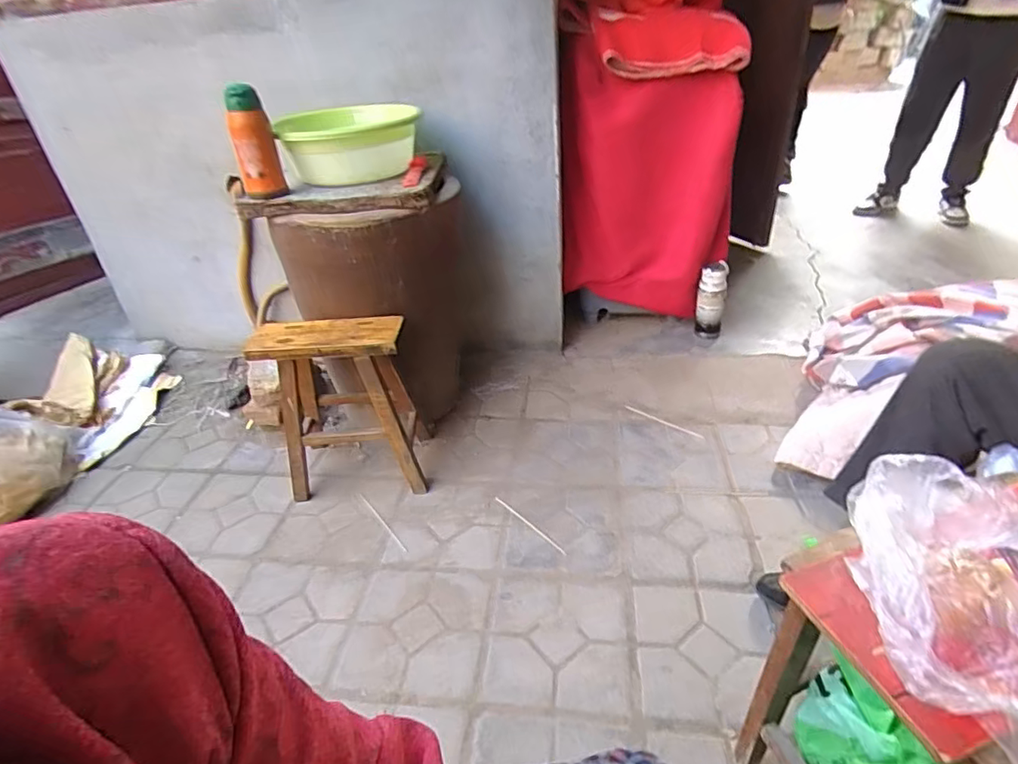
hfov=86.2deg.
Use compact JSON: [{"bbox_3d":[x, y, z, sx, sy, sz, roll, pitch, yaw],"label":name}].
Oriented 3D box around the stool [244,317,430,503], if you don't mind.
[{"bbox_3d":[-0.368,0.054,1.243,0.298,0.390,0.189,-5,33,1],"label":"stool"}]

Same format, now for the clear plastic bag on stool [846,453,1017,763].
[{"bbox_3d":[0.378,0.170,0.446,0.169,0.098,0.229,15,38,29],"label":"clear plastic bag on stool"}]

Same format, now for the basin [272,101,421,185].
[{"bbox_3d":[-0.352,-0.546,1.243,0.290,0.128,0.336,-6,33,0],"label":"basin"}]

